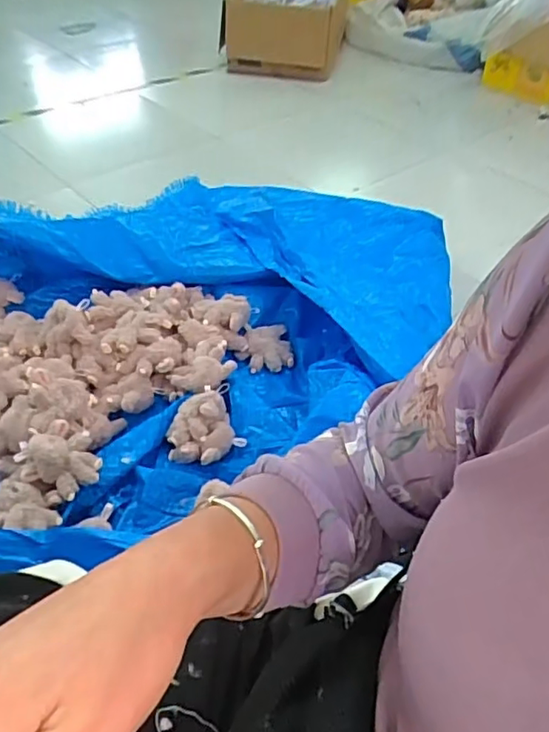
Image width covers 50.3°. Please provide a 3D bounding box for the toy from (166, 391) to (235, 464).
[{"bbox_3d":[-0.142,0.117,1.112,0.121,0.054,0.139,-4,78,-9],"label":"toy"}]

